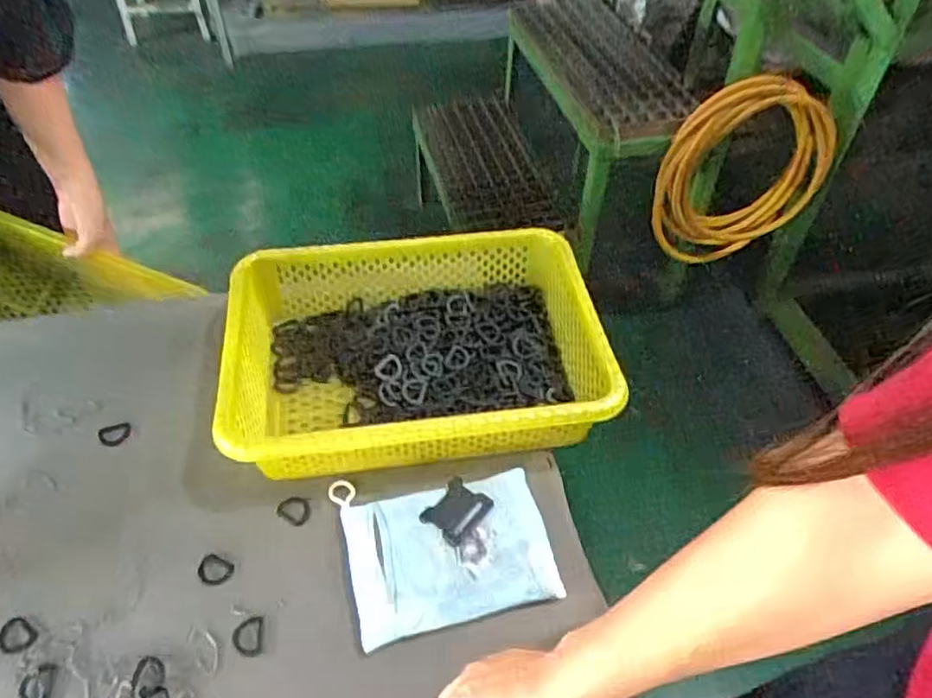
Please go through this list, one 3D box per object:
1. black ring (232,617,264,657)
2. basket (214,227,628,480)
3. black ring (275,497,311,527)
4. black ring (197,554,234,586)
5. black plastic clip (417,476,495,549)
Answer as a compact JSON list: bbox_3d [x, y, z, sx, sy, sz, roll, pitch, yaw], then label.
[{"bbox_3d":[-0.169,0.223,0.505,0.024,0.004,0.029,-6,49,-5],"label":"black ring"},{"bbox_3d":[-0.048,0.000,0.645,0.342,0.087,0.245,-7,49,-6],"label":"basket"},{"bbox_3d":[-0.152,0.143,0.580,0.033,0.005,0.025,26,54,21],"label":"black ring"},{"bbox_3d":[-0.209,0.183,0.540,0.031,0.004,0.024,20,52,17],"label":"black ring"},{"bbox_3d":[-0.008,0.137,0.553,0.043,0.004,0.053,31,54,22],"label":"black plastic clip"}]

